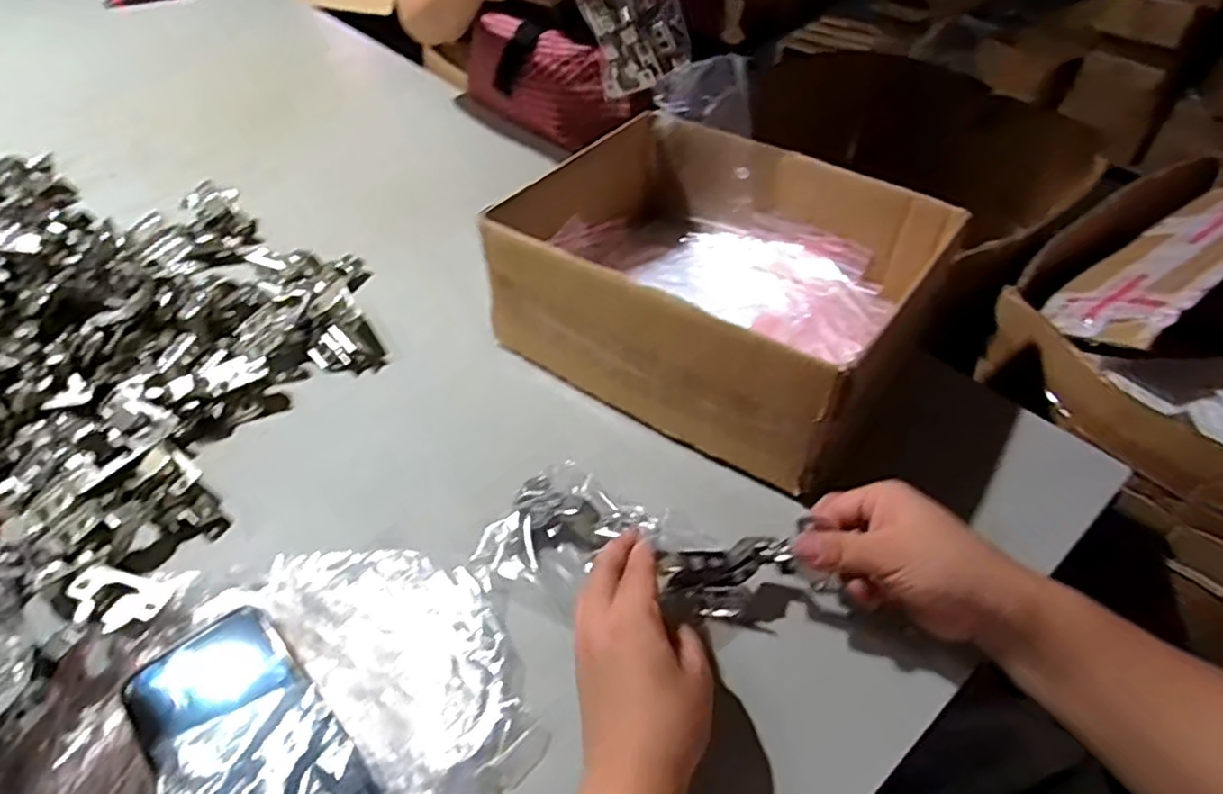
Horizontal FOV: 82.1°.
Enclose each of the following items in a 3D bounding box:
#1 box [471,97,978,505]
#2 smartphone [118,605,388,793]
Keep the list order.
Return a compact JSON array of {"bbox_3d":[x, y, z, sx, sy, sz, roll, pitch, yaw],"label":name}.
[{"bbox_3d":[0.085,-0.101,0.597,0.321,0.121,0.259,27,51,24],"label":"box"},{"bbox_3d":[-0.193,0.189,0.377,0.080,0.013,0.174,-34,55,-30],"label":"smartphone"}]

